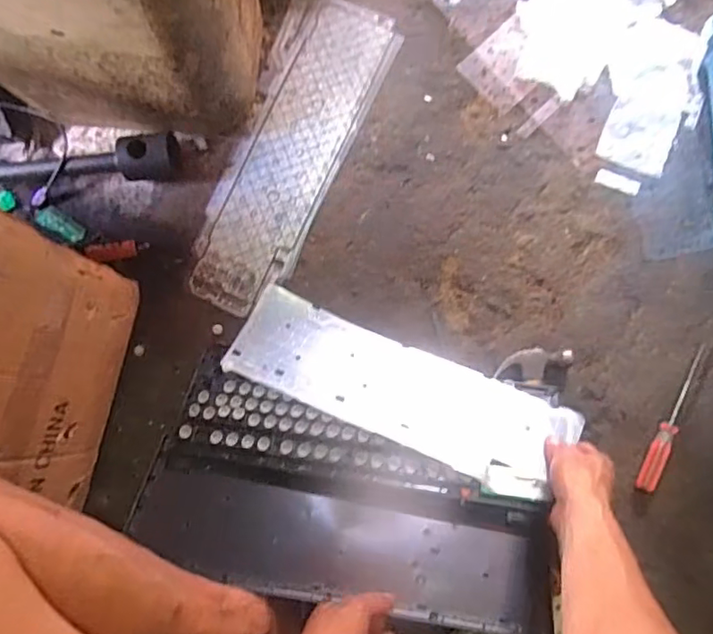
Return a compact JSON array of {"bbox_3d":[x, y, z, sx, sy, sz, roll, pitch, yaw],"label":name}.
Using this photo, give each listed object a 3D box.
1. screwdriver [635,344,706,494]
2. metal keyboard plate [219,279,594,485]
[{"bbox_3d":[0.395,0.127,0.698,0.020,0.025,0.195,25,84,6],"label":"screwdriver"},{"bbox_3d":[0.045,0.083,0.671,0.413,0.016,0.127,20,60,15],"label":"metal keyboard plate"}]

